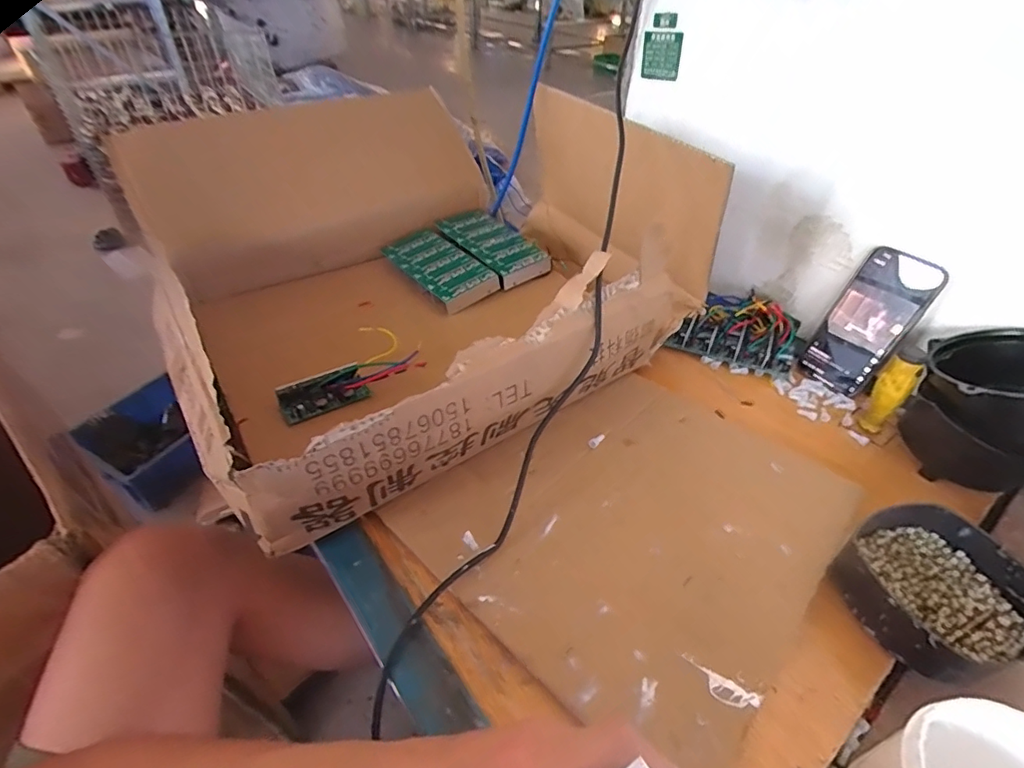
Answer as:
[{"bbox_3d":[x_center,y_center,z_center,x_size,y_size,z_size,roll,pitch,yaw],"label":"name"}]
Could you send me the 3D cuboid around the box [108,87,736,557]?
[{"bbox_3d":[-0.076,-0.132,0.574,0.575,0.206,0.396,-25,48,-27],"label":"box"}]

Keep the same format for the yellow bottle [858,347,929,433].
[{"bbox_3d":[0.395,0.009,0.523,0.025,0.107,0.030,-28,50,-29],"label":"yellow bottle"}]

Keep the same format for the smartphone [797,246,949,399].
[{"bbox_3d":[0.406,-0.070,0.576,0.014,0.160,0.076,-1,34,-43],"label":"smartphone"}]

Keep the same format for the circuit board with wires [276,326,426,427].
[{"bbox_3d":[-0.165,-0.013,0.503,0.136,0.029,0.071,-22,47,-24],"label":"circuit board with wires"}]

